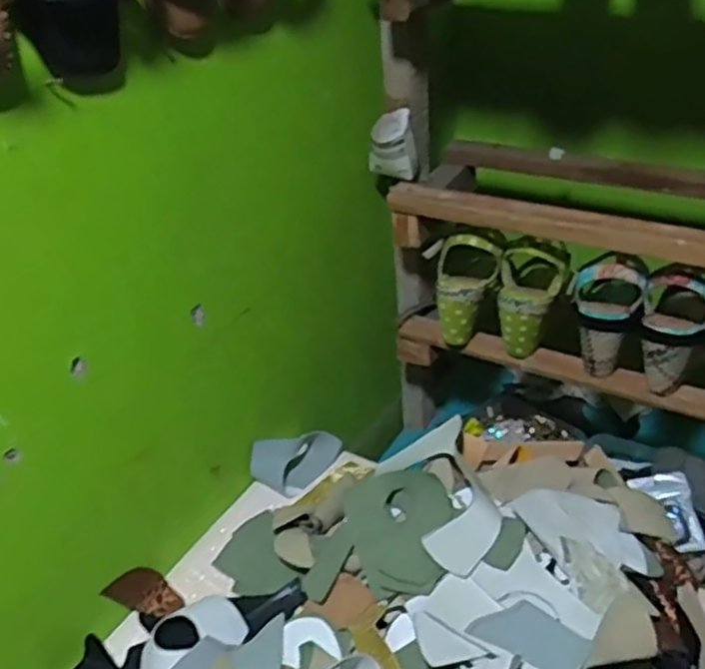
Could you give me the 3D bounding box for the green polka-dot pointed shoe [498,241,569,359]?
[{"bbox_3d":[0.224,-0.047,0.917,0.082,0.133,0.086,5,35,14],"label":"green polka-dot pointed shoe"}]

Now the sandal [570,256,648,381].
[{"bbox_3d":[0.295,-0.023,0.867,0.080,0.128,0.074,9,36,18],"label":"sandal"}]

